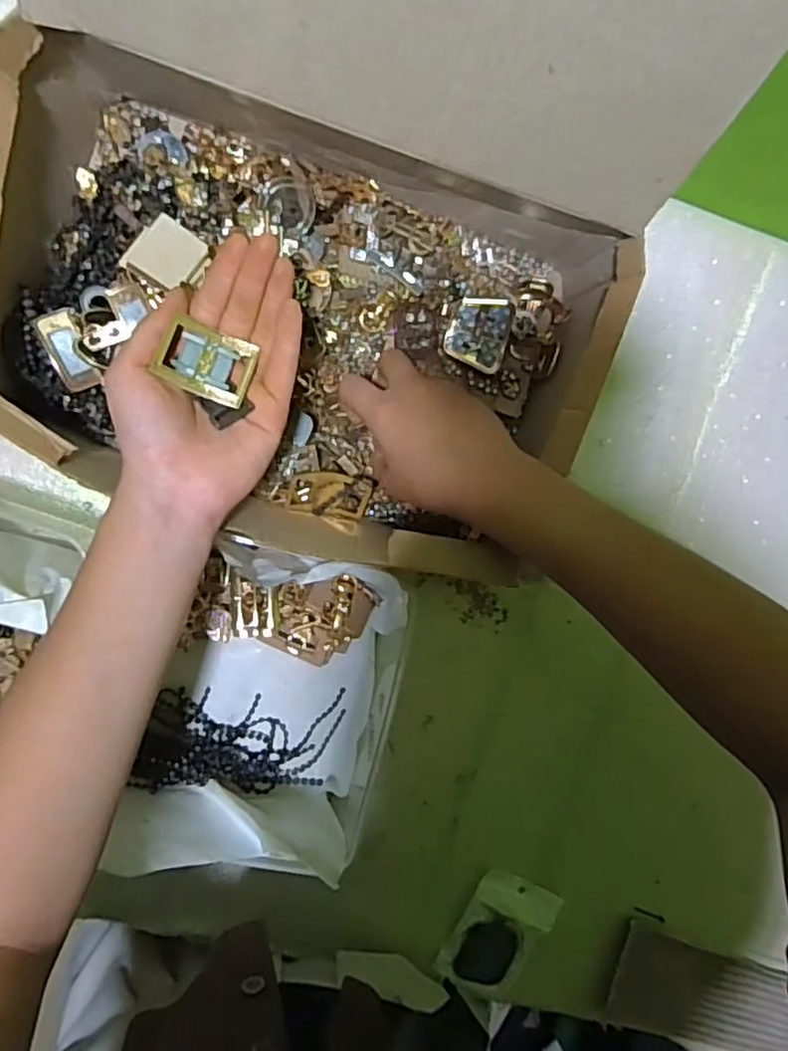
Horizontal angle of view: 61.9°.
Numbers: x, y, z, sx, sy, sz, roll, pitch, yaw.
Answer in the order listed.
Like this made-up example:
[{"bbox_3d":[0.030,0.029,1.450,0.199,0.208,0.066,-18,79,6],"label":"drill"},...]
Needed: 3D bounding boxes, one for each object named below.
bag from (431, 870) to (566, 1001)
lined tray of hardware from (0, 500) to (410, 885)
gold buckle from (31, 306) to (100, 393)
[{"bbox_3d":[0.079,0.318,0.509,0.066,0.017,0.098,29,95,-9],"label":"bag"},{"bbox_3d":[-0.191,0.089,0.406,0.386,0.100,0.203,13,97,-7],"label":"lined tray of hardware"},{"bbox_3d":[-0.184,-0.099,0.372,0.021,0.007,0.044,-26,110,-25],"label":"gold buckle"}]

